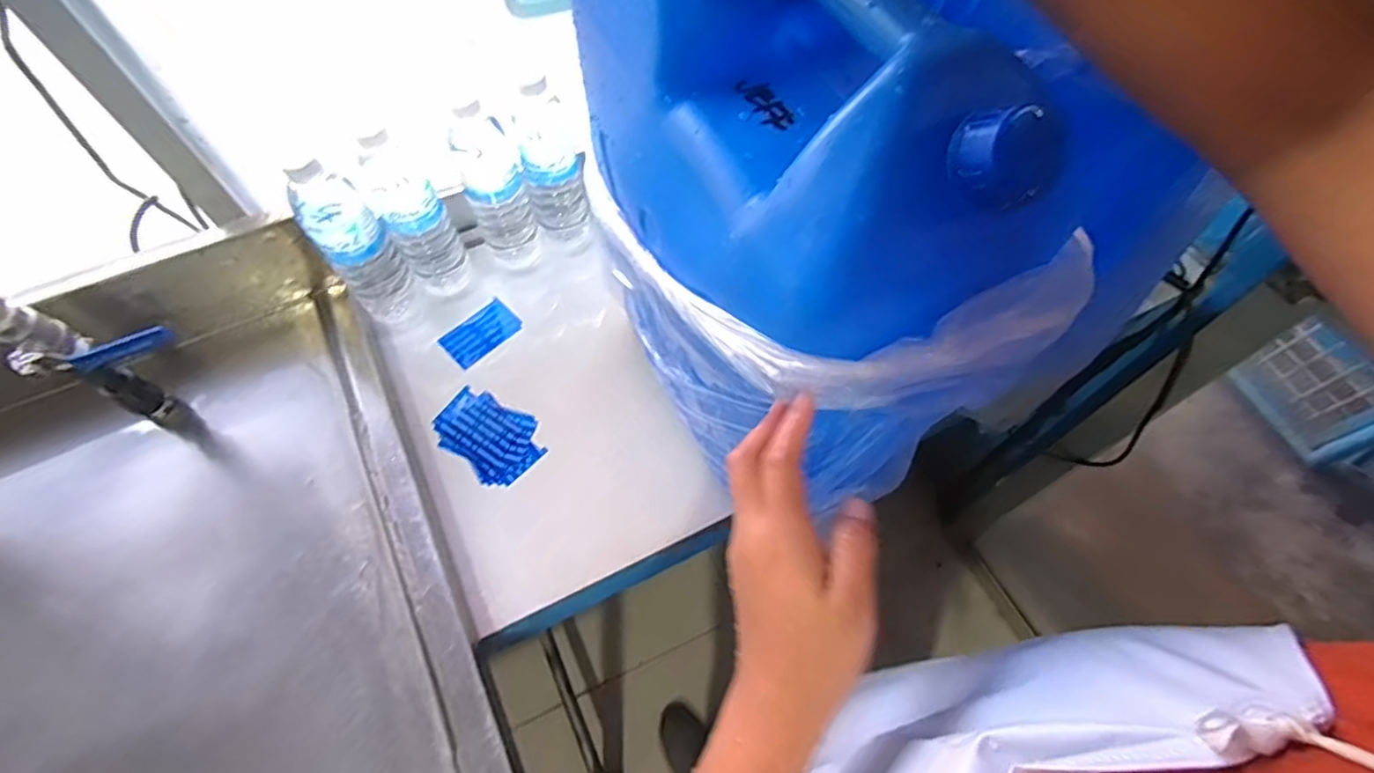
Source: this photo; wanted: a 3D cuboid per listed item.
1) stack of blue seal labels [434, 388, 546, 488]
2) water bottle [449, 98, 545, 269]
[{"bbox_3d":[-0.196,0.047,0.628,0.110,0.006,0.075,36,67,17],"label":"stack of blue seal labels"},{"bbox_3d":[-0.199,-0.201,0.661,0.066,0.181,0.053,-24,65,-13],"label":"water bottle"}]

